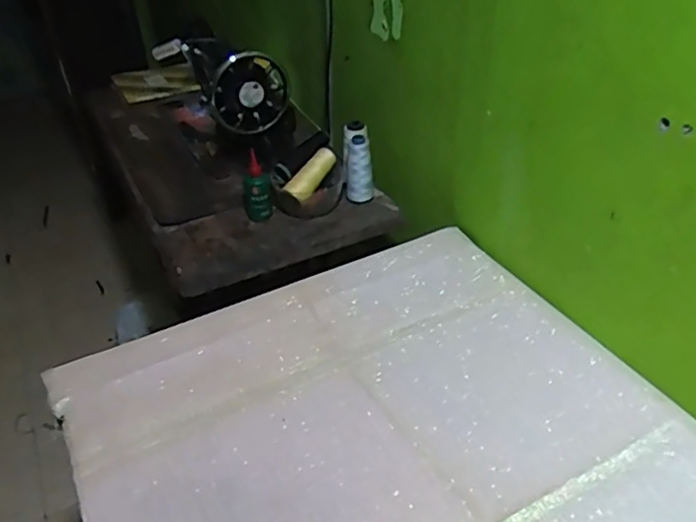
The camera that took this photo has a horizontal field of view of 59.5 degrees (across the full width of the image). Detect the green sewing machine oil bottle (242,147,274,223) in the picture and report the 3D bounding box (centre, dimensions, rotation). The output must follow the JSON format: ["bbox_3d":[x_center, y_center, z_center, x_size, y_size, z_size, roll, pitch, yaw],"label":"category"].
[{"bbox_3d":[-0.151,-0.122,0.997,0.045,0.125,0.035,-9,36,-7],"label":"green sewing machine oil bottle"}]

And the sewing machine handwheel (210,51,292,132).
[{"bbox_3d":[-0.162,-0.269,1.025,0.133,0.148,0.037,-12,38,-13],"label":"sewing machine handwheel"}]

